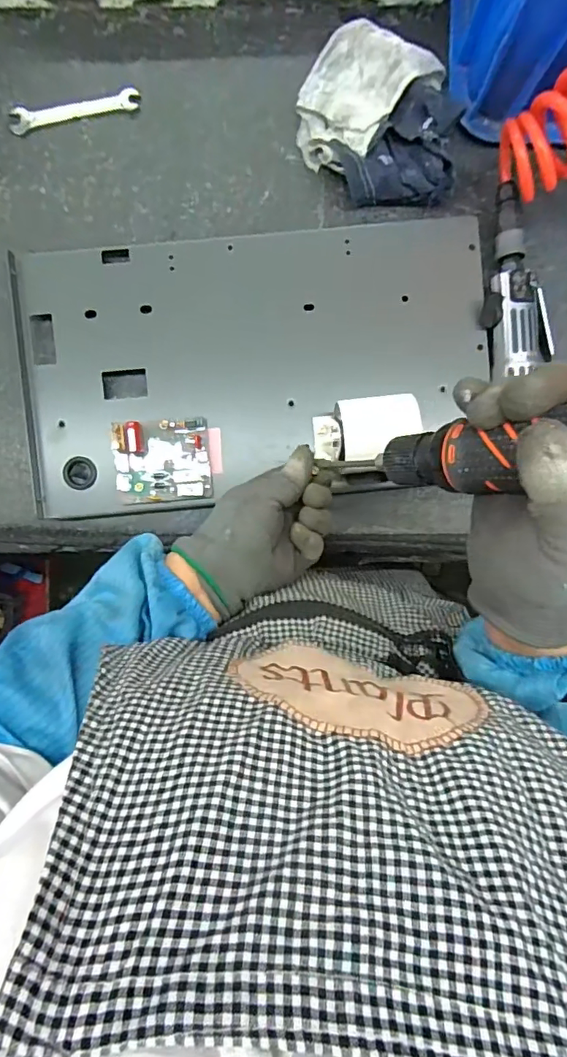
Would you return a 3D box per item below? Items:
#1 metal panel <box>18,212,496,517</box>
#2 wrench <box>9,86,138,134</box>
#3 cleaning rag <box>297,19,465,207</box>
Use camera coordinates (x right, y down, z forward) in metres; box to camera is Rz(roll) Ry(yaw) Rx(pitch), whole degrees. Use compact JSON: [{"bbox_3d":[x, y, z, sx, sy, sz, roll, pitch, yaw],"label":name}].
[{"bbox_3d":[-0.022,-0.145,0.456,0.414,0.035,0.242,-4,93,1],"label":"metal panel"},{"bbox_3d":[-0.191,-0.382,0.466,0.119,0.005,0.024,-8,94,0],"label":"wrench"},{"bbox_3d":[0.084,-0.367,0.451,0.138,0.043,0.149,-3,94,0],"label":"cleaning rag"}]

